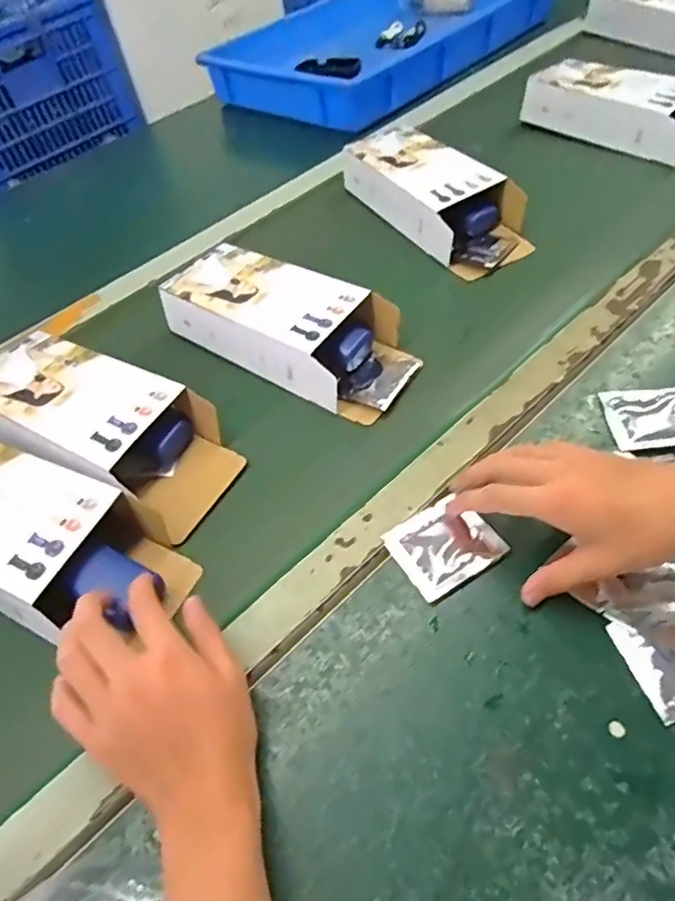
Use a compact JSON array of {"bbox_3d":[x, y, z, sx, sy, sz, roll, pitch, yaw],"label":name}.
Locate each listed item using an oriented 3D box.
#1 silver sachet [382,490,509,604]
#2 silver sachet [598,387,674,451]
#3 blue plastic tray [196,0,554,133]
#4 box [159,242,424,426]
[{"bbox_3d":[0.078,0.068,0.428,0.070,0.008,0.061,-28,52,-17],"label":"silver sachet"},{"bbox_3d":[0.257,-0.028,0.477,0.071,0.005,0.059,-3,49,4],"label":"silver sachet"},{"bbox_3d":[0.085,-0.717,1.011,0.403,0.082,0.564,32,60,29],"label":"blue plastic tray"},{"bbox_3d":[-0.043,-0.120,0.571,0.247,0.064,0.106,26,57,26],"label":"box"}]

